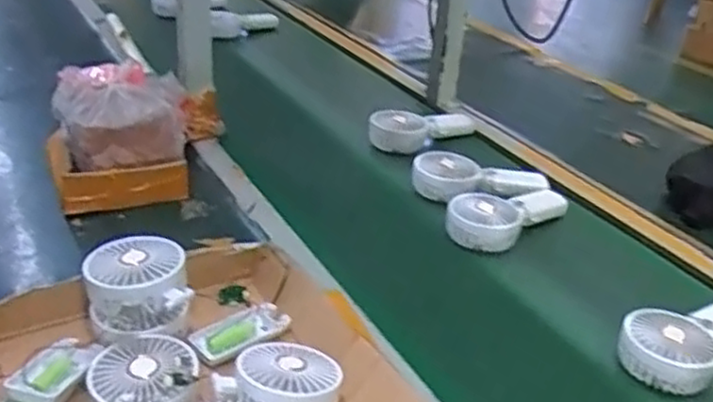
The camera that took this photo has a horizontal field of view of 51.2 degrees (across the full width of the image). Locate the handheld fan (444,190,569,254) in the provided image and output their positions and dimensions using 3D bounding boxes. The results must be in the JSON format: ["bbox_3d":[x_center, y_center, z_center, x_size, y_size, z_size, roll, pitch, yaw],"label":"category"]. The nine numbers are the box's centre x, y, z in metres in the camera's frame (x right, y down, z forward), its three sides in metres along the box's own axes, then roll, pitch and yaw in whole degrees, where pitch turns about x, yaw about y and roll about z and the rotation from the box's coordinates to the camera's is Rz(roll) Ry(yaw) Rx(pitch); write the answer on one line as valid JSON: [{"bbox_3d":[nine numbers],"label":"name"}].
[{"bbox_3d":[0.196,0.010,0.949,0.180,0.043,0.083,-22,37,-37],"label":"handheld fan"}]

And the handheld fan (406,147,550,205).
[{"bbox_3d":[0.169,-0.034,1.014,0.183,0.054,0.075,8,29,10],"label":"handheld fan"}]

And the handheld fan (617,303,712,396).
[{"bbox_3d":[0.337,0.130,0.748,0.171,0.039,0.085,-22,37,-37],"label":"handheld fan"}]

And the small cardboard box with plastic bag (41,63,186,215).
[{"bbox_3d":[-0.314,-0.085,0.983,0.178,0.132,0.192,-9,31,-21],"label":"small cardboard box with plastic bag"}]

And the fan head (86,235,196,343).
[{"bbox_3d":[-0.202,0.077,0.684,0.089,0.053,0.089,-9,33,-20],"label":"fan head"}]

